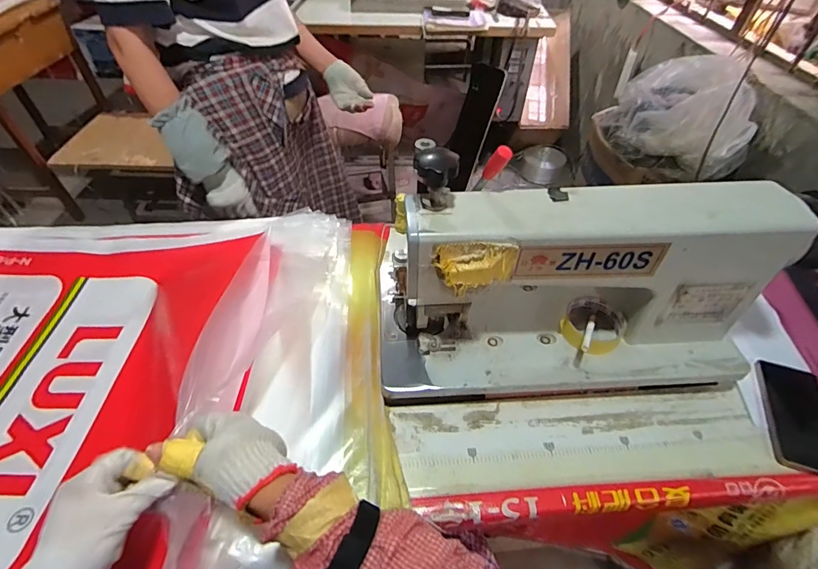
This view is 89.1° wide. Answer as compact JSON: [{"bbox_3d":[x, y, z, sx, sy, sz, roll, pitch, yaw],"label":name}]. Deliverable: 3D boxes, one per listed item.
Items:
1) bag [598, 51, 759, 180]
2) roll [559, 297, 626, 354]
[{"bbox_3d":[0.808,-0.507,1.241,0.415,0.229,0.295,26,52,20],"label":"bag"},{"bbox_3d":[0.260,0.057,0.586,0.077,0.027,0.086,29,53,22],"label":"roll"}]

